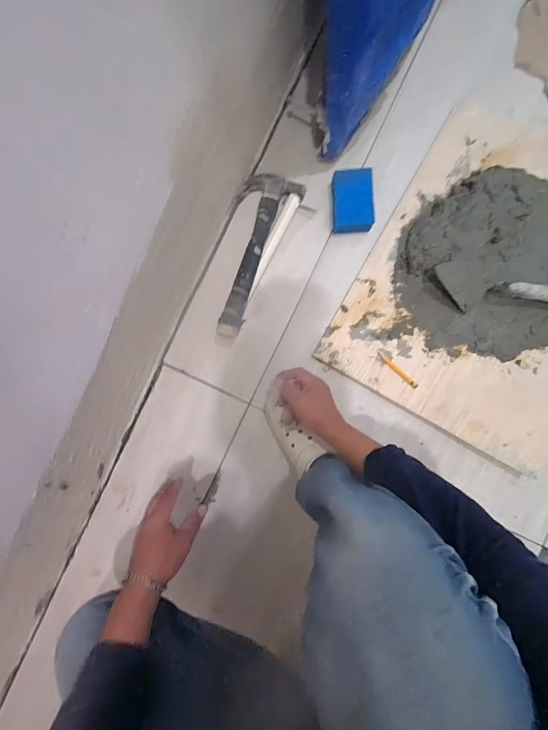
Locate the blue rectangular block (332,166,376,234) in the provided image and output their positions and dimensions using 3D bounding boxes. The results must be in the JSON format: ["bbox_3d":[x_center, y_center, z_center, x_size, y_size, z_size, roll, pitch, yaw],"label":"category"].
[{"bbox_3d":[0.151,-0.312,0.619,0.075,0.040,0.112,-4,88,3],"label":"blue rectangular block"}]

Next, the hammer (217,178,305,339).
[{"bbox_3d":[-0.056,-0.215,0.611,0.114,0.061,0.329,23,90,3],"label":"hammer"}]

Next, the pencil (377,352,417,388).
[{"bbox_3d":[0.229,0.010,0.596,0.090,0.008,0.011,43,91,3],"label":"pencil"}]

